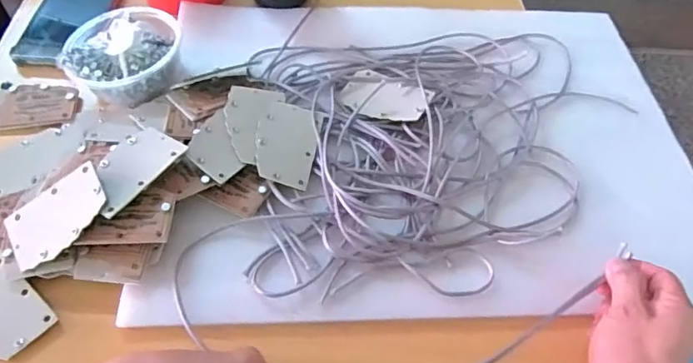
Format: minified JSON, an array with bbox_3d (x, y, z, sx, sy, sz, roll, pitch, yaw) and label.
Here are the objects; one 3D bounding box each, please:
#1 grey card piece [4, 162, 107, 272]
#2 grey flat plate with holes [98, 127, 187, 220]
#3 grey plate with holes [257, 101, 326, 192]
[{"bbox_3d":[-0.230,0.027,0.413,0.084,0.006,0.053,-38,68,1],"label":"grey card piece"},{"bbox_3d":[-0.182,-0.013,0.433,0.054,0.007,0.083,27,57,25],"label":"grey flat plate with holes"},{"bbox_3d":[-0.054,-0.036,0.476,0.055,0.005,0.084,14,59,-7],"label":"grey plate with holes"}]

